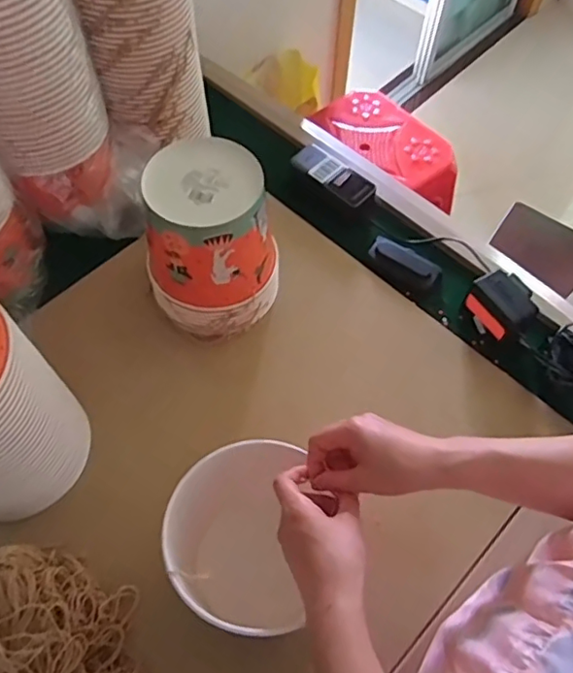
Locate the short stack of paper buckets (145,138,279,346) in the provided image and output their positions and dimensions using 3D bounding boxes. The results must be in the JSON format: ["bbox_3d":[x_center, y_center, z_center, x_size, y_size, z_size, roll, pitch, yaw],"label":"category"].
[{"bbox_3d":[-0.090,-0.110,0.675,0.146,0.187,0.139,-13,61,-9],"label":"short stack of paper buckets"}]

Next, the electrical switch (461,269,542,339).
[{"bbox_3d":[0.273,-0.036,0.724,0.056,0.062,0.080,-31,65,-18],"label":"electrical switch"}]

